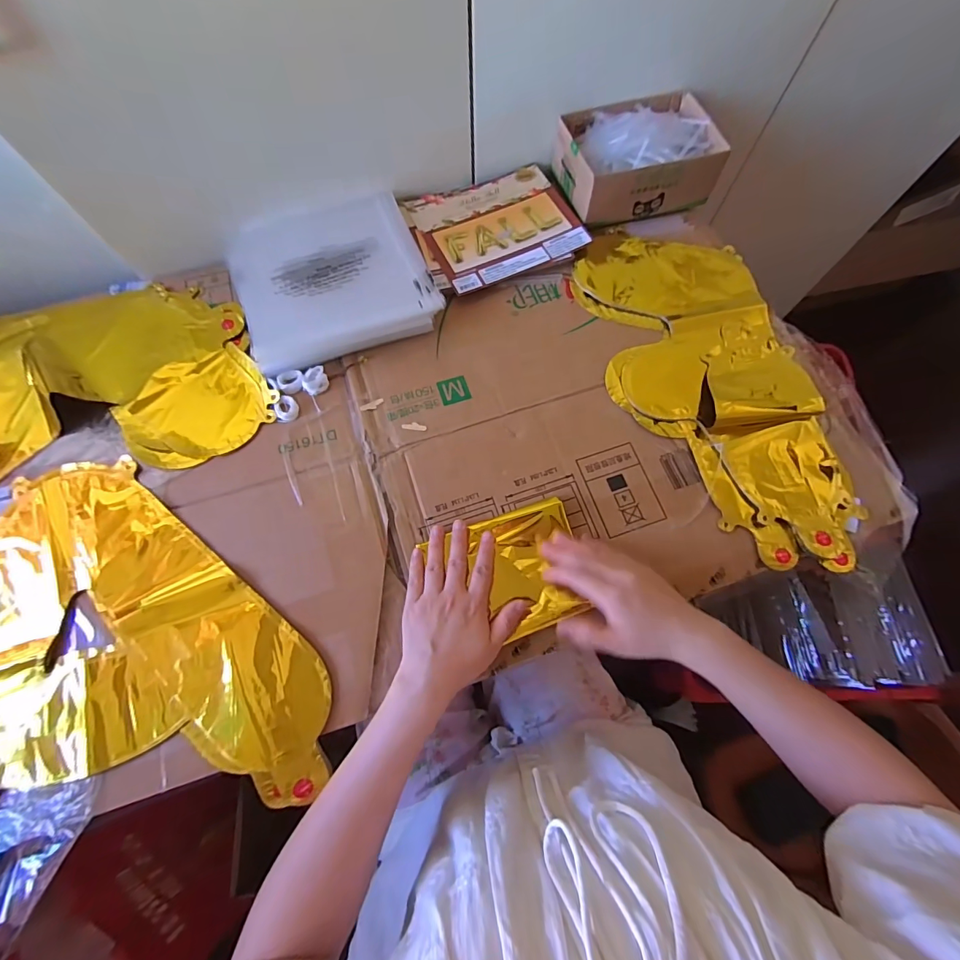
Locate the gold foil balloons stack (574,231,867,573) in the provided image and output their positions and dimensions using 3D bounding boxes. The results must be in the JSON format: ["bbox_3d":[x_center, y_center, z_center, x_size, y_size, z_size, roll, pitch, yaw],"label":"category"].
[{"bbox_3d":[0.255,-0.116,0.479,0.204,0.019,0.427,-13,71,-4],"label":"gold foil balloons stack"}]

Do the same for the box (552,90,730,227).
[{"bbox_3d":[0.202,-0.430,0.567,0.186,0.072,0.145,-15,72,-5],"label":"box"}]

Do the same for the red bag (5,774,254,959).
[{"bbox_3d":[-0.541,0.694,0.681,0.294,0.118,0.300,5,64,-45],"label":"red bag"}]

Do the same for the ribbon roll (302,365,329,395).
[{"bbox_3d":[-0.186,-0.112,0.482,0.028,0.008,0.029,0,71,0],"label":"ribbon roll"}]

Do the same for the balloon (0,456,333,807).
[{"bbox_3d":[-0.359,0.149,0.392,0.385,0.009,0.346,-18,72,-6],"label":"balloon"}]

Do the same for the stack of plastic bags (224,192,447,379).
[{"bbox_3d":[-0.184,-0.260,0.523,0.219,0.025,0.241,-20,72,-7],"label":"stack of plastic bags"}]

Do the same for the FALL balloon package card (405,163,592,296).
[{"bbox_3d":[0.024,-0.331,0.556,0.186,0.014,0.166,-24,73,-8],"label":"FALL balloon package card"}]

